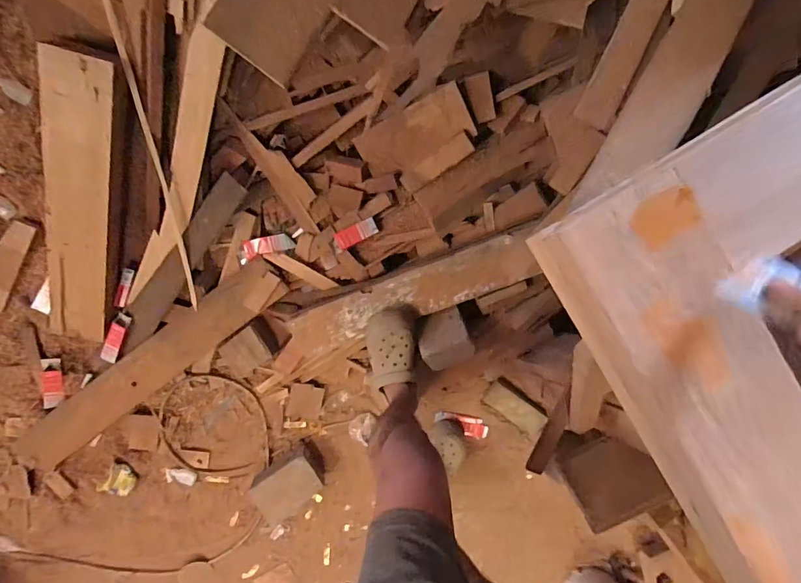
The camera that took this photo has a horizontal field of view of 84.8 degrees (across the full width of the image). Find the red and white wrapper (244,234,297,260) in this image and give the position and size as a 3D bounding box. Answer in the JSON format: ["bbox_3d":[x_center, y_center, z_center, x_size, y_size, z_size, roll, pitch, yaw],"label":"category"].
[{"bbox_3d":[-0.317,-0.112,1.054,0.121,0.013,0.042,-12,91,-4],"label":"red and white wrapper"}]

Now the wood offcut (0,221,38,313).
[{"bbox_3d":[-0.937,-0.055,1.028,0.073,0.030,0.238,25,102,-30],"label":"wood offcut"}]

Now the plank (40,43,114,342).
[{"bbox_3d":[-0.681,-0.162,0.921,0.122,0.036,0.633,20,117,-6],"label":"plank"}]

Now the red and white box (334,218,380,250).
[{"bbox_3d":[-0.104,-0.136,1.027,0.102,0.021,0.039,-24,92,10],"label":"red and white box"}]

